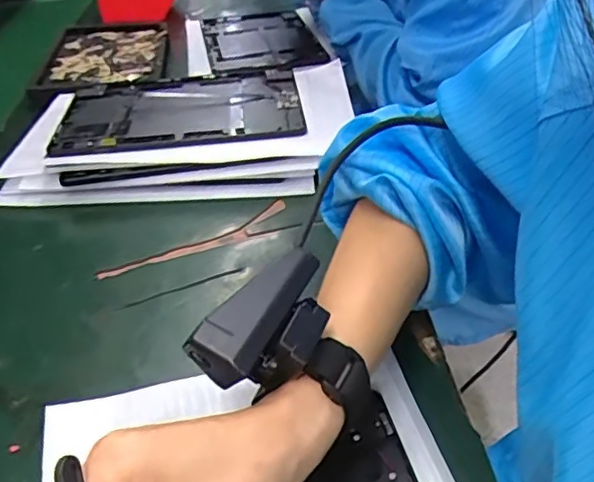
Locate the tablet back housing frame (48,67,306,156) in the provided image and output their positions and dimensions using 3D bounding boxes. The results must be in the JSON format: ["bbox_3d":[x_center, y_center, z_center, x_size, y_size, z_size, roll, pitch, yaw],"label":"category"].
[{"bbox_3d":[-0.117,-0.139,0.612,0.234,0.012,0.174,-6,37,-5],"label":"tablet back housing frame"}]

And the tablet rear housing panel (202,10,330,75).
[{"bbox_3d":[-0.052,-0.294,0.884,0.159,0.016,0.274,-10,35,-7],"label":"tablet rear housing panel"}]

